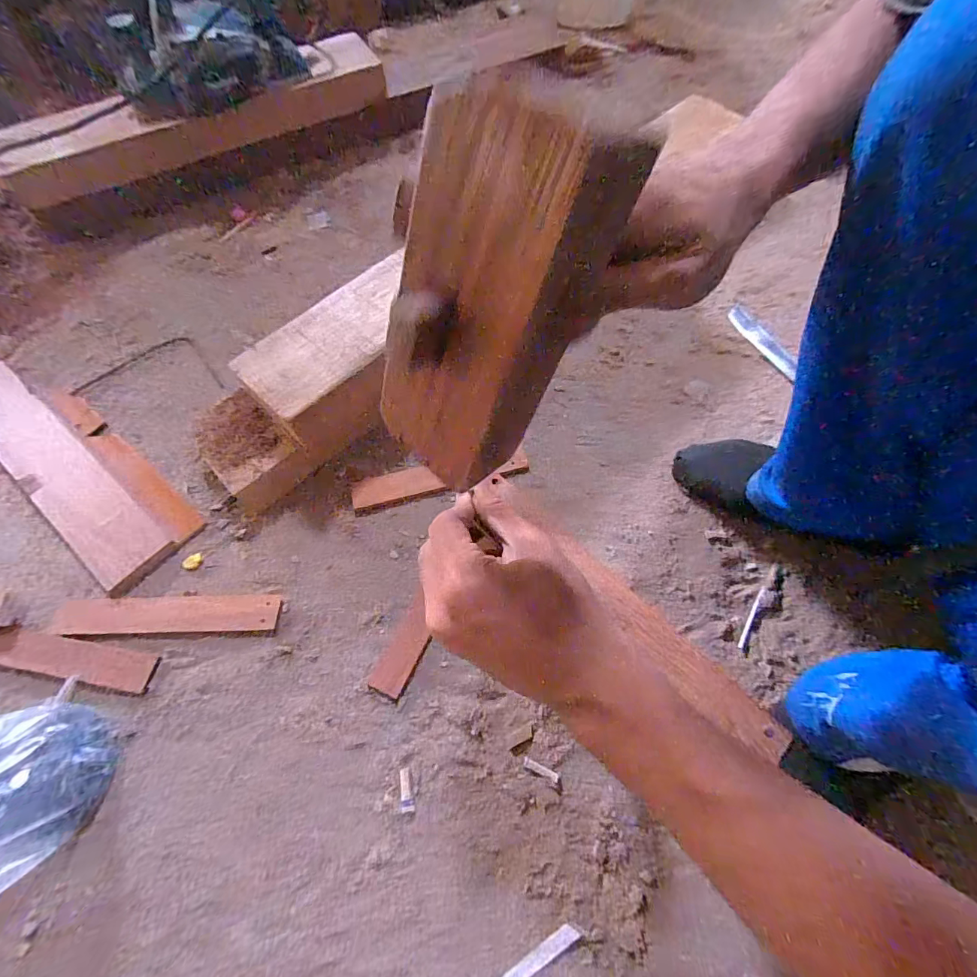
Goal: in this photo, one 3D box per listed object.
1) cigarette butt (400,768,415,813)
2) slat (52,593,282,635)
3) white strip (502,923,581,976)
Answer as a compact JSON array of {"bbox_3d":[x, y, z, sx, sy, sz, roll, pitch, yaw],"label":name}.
[{"bbox_3d":[-0.075,0.274,0.397,0.011,0.004,0.034,-10,65,-2],"label":"cigarette butt"},{"bbox_3d":[-0.340,0.133,0.464,0.232,0.009,0.037,-2,65,2],"label":"slat"},{"bbox_3d":[0.038,0.374,0.346,0.075,0.004,0.013,-29,67,-10],"label":"white strip"}]

